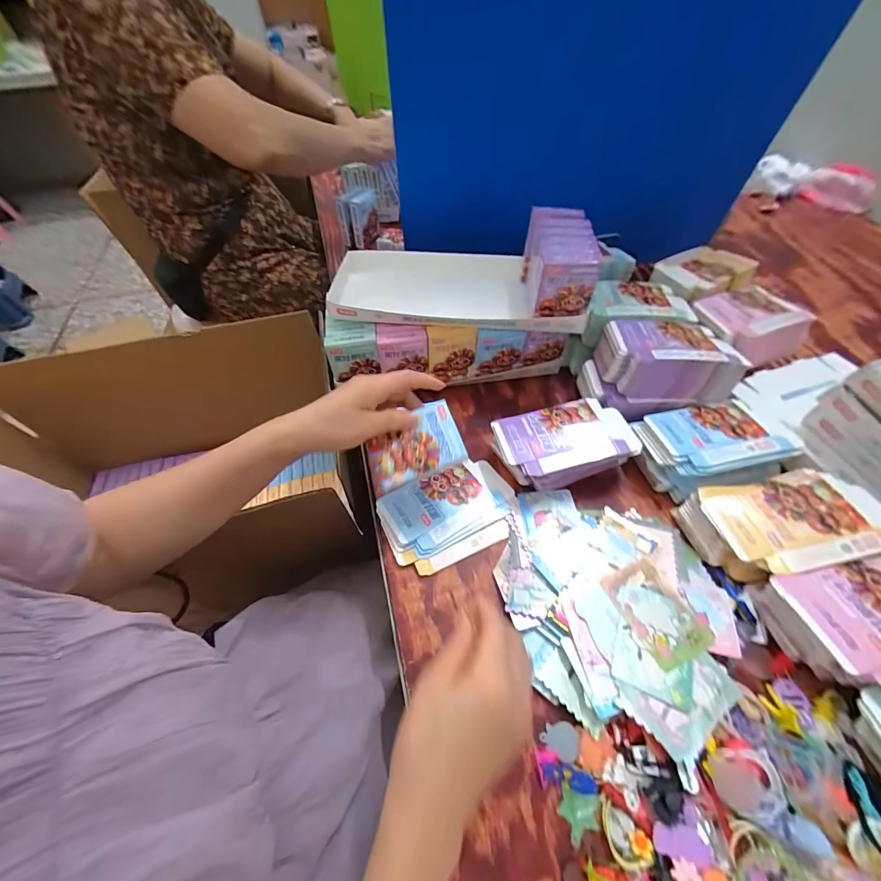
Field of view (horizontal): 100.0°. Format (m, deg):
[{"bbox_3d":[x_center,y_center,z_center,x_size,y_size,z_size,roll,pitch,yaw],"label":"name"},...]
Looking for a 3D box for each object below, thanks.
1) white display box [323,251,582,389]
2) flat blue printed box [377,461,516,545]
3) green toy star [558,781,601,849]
[{"bbox_3d":[0.010,-0.180,0.546,0.322,0.119,0.171,-4,54,-1],"label":"white display box"},{"bbox_3d":[0.006,0.069,0.441,0.149,0.006,0.070,-19,57,-17],"label":"flat blue printed box"},{"bbox_3d":[0.107,0.290,0.284,0.030,0.010,0.033,12,56,11],"label":"green toy star"}]

